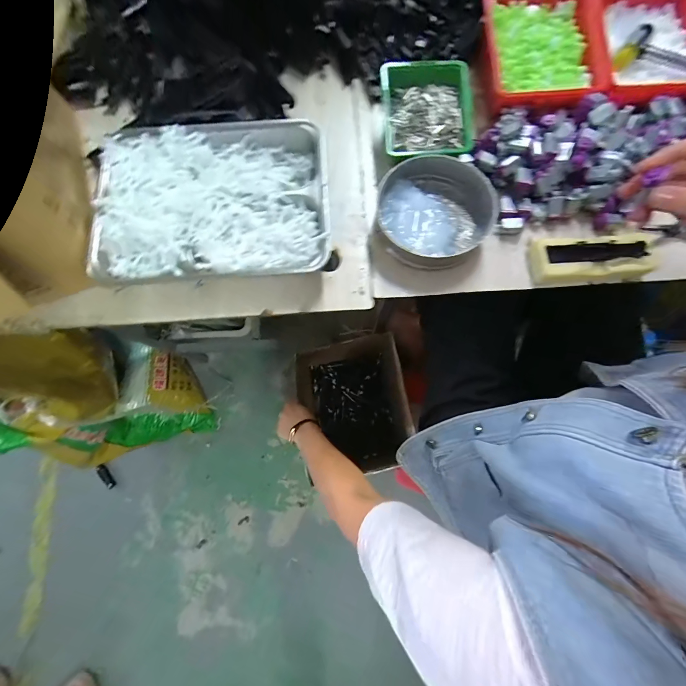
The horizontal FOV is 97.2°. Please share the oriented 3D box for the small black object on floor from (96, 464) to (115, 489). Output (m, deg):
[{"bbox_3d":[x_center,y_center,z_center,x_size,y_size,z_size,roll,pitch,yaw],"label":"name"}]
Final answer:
[{"bbox_3d":[-0.767,0.432,0.978,0.027,0.019,0.083,-36,79,-8],"label":"small black object on floor"}]

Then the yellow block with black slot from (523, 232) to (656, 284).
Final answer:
[{"bbox_3d":[0.298,-0.104,0.368,0.140,0.025,0.058,0,76,1],"label":"yellow block with black slot"}]

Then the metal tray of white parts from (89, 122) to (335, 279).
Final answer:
[{"bbox_3d":[-0.159,-0.180,0.375,0.274,0.048,0.211,-4,76,0],"label":"metal tray of white parts"}]

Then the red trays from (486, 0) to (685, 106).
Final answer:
[{"bbox_3d":[0.430,-0.405,0.403,0.464,0.048,0.176,1,76,1],"label":"red trays"}]

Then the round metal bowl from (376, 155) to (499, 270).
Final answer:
[{"bbox_3d":[0.119,-0.162,0.384,0.148,0.038,0.136,0,76,1],"label":"round metal bowl"}]

